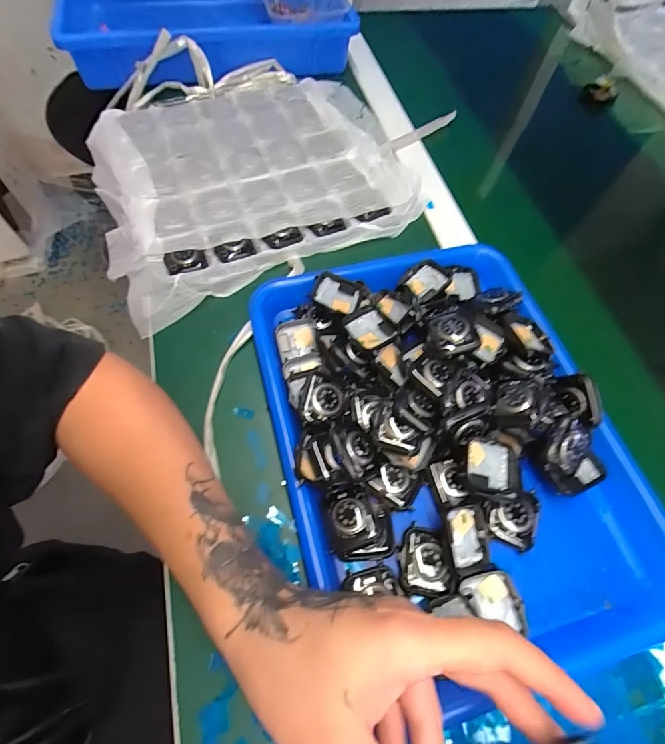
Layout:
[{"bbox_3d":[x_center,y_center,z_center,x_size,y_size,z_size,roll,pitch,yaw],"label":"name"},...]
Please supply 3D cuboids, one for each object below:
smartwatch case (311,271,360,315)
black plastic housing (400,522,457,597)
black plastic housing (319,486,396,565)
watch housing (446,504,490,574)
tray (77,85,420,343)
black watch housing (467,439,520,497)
[{"bbox_3d":[0.004,-0.071,0.360,0.042,0.011,0.030,22,84,-4],"label":"smartwatch case"},{"bbox_3d":[0.064,0.129,0.274,0.034,0.007,0.042,1,61,-2],"label":"black plastic housing"},{"bbox_3d":[0.018,0.105,0.280,0.047,0.012,0.049,-9,62,-7],"label":"black plastic housing"},{"bbox_3d":[0.096,0.116,0.279,0.029,0.010,0.042,-4,61,-5],"label":"watch housing"},{"bbox_3d":[-0.107,-0.230,0.466,0.346,0.040,0.328,-23,65,-14],"label":"tray"},{"bbox_3d":[0.118,0.072,0.295,0.044,0.012,0.038,10,67,-8],"label":"black watch housing"}]

